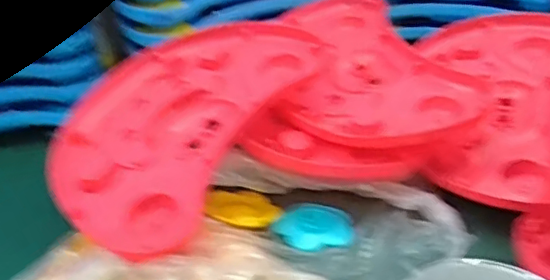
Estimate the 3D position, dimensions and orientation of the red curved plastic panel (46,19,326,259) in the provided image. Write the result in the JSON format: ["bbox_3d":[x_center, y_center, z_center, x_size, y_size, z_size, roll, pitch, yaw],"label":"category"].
[{"bbox_3d":[-0.119,-0.029,0.630,0.217,0.037,0.318,21,57,24],"label":"red curved plastic panel"}]

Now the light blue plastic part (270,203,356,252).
[{"bbox_3d":[0.043,0.093,0.618,0.087,0.020,0.060,-5,30,-4],"label":"light blue plastic part"}]

